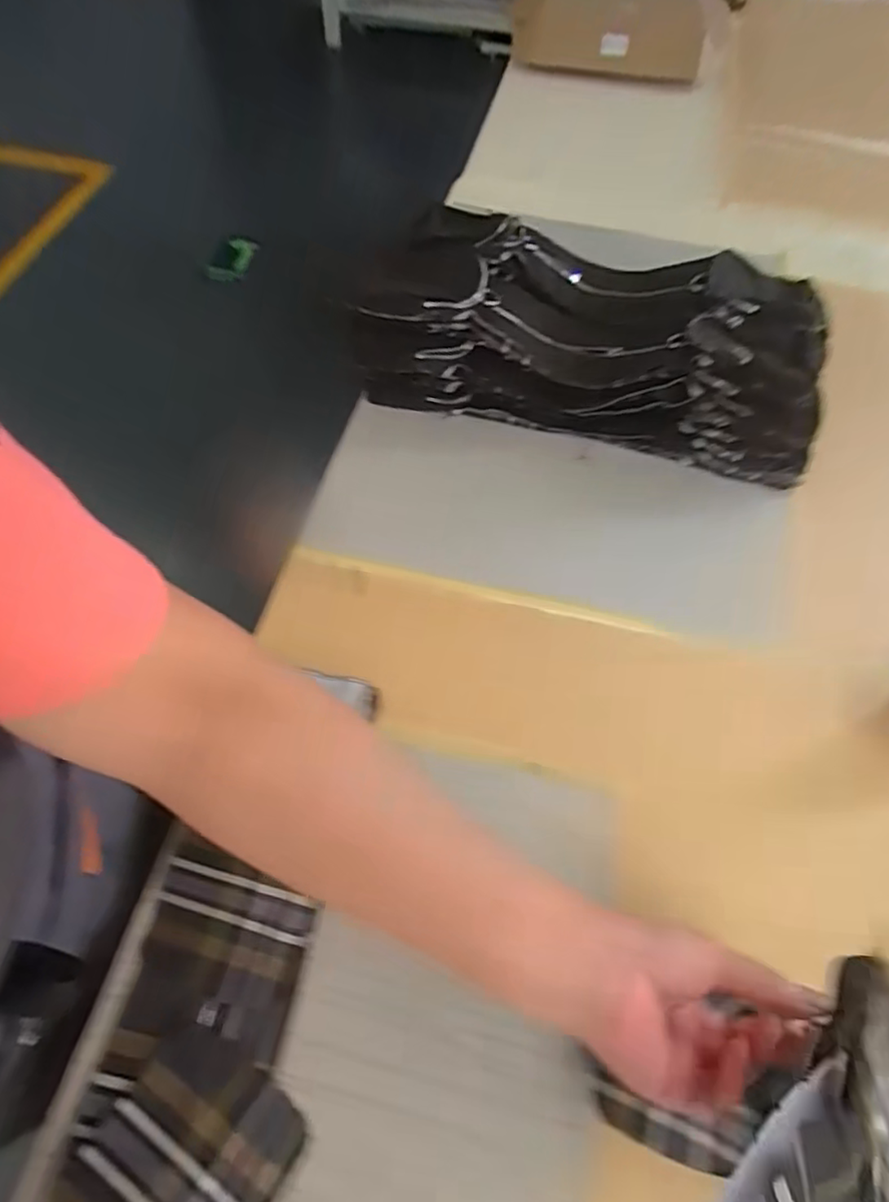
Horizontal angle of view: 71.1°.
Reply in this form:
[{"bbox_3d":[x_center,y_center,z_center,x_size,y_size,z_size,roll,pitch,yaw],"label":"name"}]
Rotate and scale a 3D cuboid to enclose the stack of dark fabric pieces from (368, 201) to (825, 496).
[{"bbox_3d":[0.188,-0.321,0.775,0.545,0.142,0.261,10,59,3],"label":"stack of dark fabric pieces"}]

